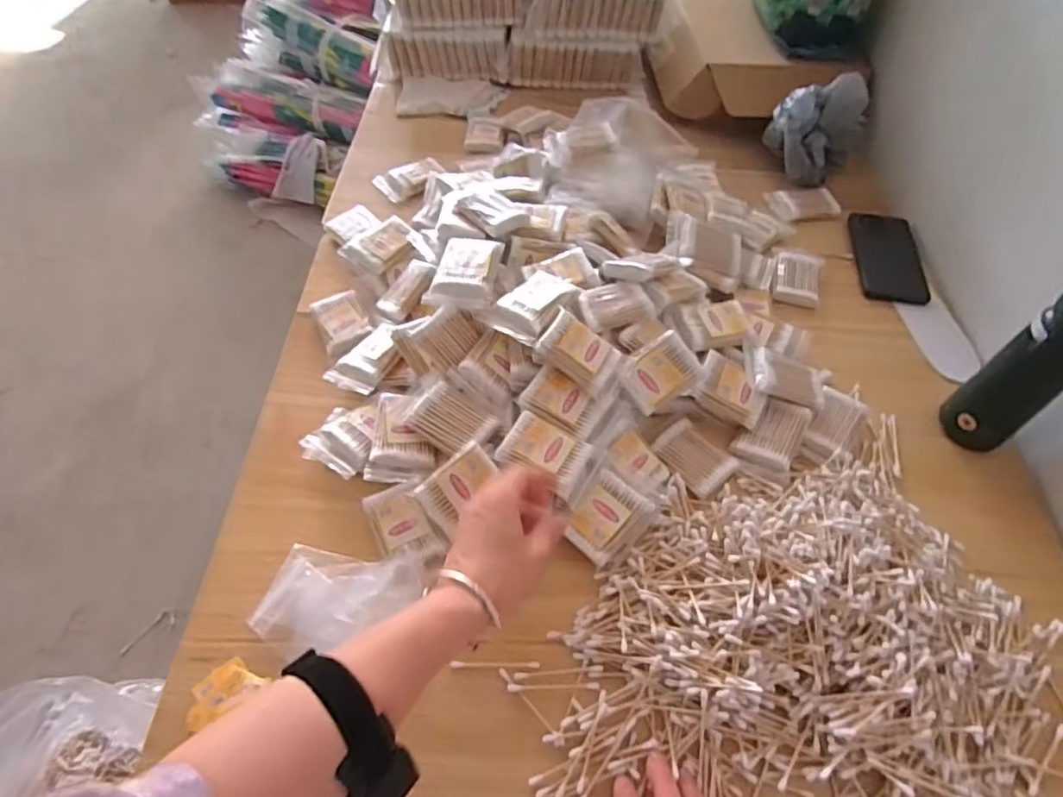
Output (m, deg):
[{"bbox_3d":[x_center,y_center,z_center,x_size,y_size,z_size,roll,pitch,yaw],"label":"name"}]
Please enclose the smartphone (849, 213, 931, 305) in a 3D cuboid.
[{"bbox_3d":[0.435,-0.171,0.752,0.081,0.012,0.162,10,52,8],"label":"smartphone"}]

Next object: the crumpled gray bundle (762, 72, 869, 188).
[{"bbox_3d":[0.359,-0.344,0.790,0.110,0.106,0.067,24,56,14],"label":"crumpled gray bundle"}]

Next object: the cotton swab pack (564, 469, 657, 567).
[{"bbox_3d":[0.065,0.105,0.529,0.054,0.020,0.070,37,71,11],"label":"cotton swab pack"}]

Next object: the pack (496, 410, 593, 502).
[{"bbox_3d":[0.012,0.047,0.529,0.071,0.017,0.052,24,56,14],"label":"pack"}]

